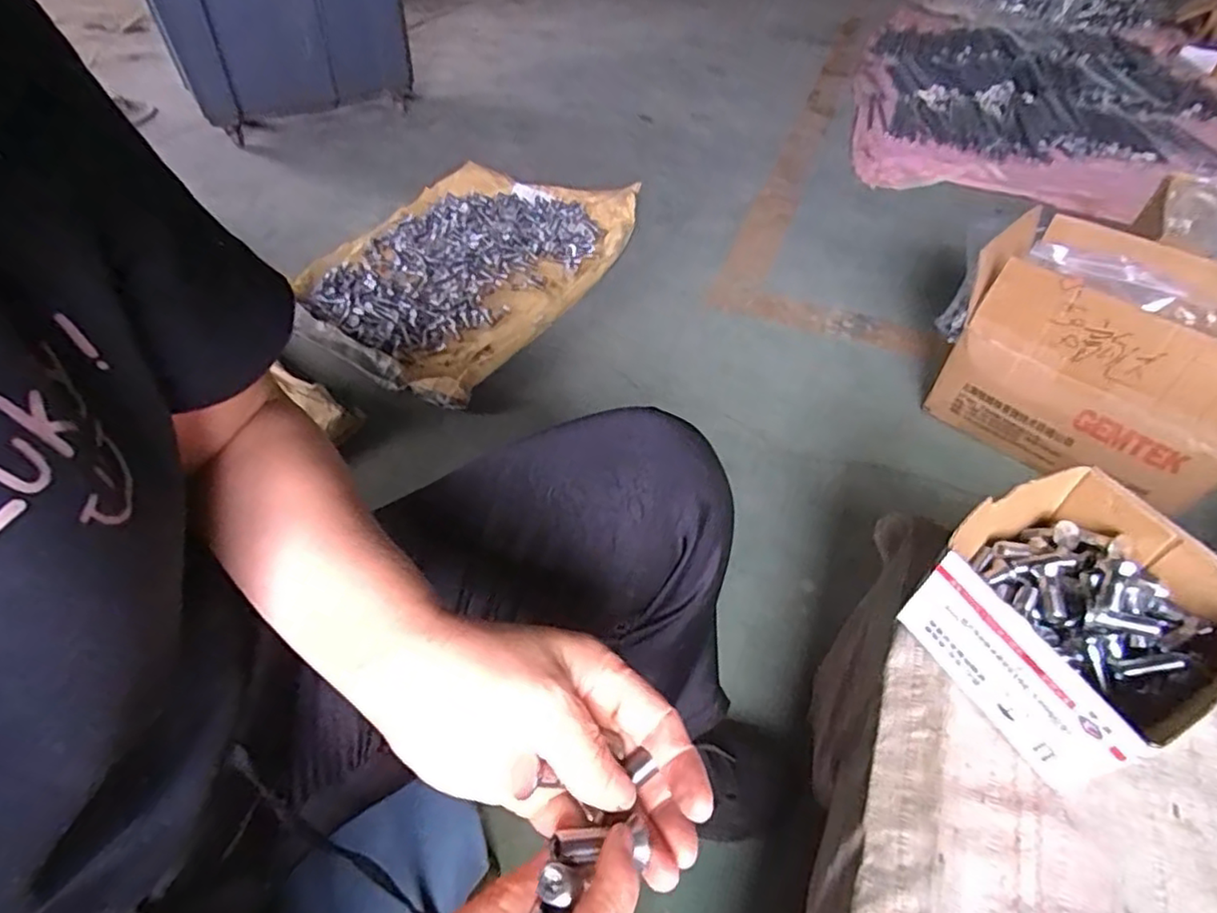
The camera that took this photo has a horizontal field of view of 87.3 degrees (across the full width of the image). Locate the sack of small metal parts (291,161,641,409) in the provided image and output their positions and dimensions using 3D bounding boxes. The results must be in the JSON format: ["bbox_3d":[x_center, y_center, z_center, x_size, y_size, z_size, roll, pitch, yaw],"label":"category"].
[{"bbox_3d":[-0.296,-0.389,1.285,0.518,0.069,0.736,21,50,17],"label":"sack of small metal parts"}]

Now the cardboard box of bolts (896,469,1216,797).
[{"bbox_3d":[0.289,0.099,0.397,0.149,0.078,0.139,-21,51,-19],"label":"cardboard box of bolts"}]

